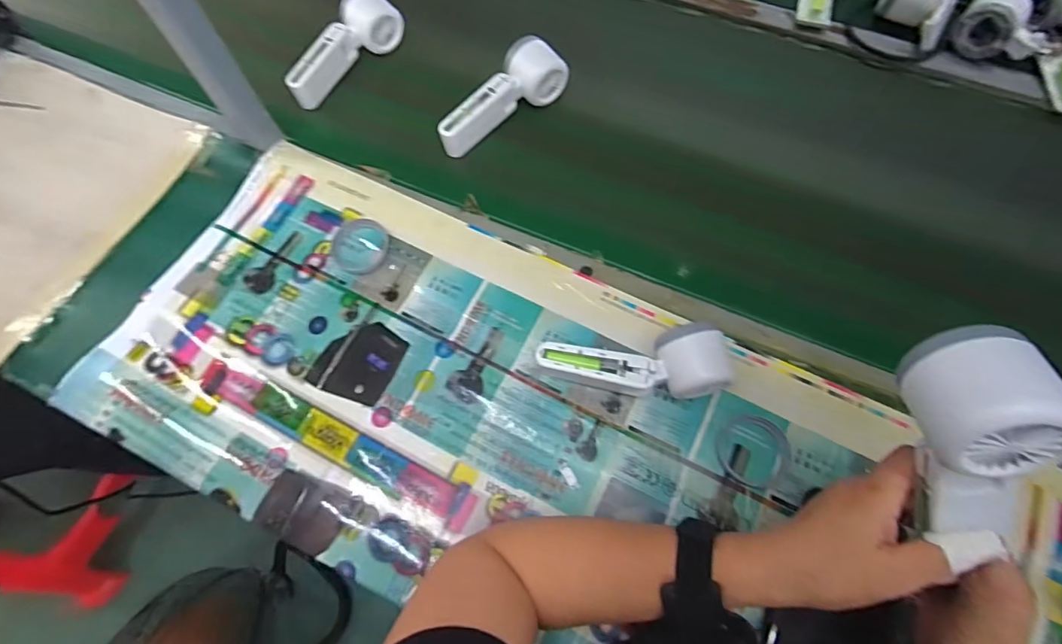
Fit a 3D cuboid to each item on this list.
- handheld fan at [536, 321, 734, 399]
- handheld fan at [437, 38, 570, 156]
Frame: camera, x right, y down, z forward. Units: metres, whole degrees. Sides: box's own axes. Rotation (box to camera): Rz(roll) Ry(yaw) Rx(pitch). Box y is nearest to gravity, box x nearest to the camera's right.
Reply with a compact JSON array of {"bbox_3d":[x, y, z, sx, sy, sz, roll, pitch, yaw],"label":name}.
[{"bbox_3d":[0.090,0.040,0.454,0.160,0.070,0.053,-5,67,0],"label":"handheld fan"},{"bbox_3d":[-0.037,-0.251,0.595,0.168,0.051,0.057,-41,70,-6],"label":"handheld fan"}]

